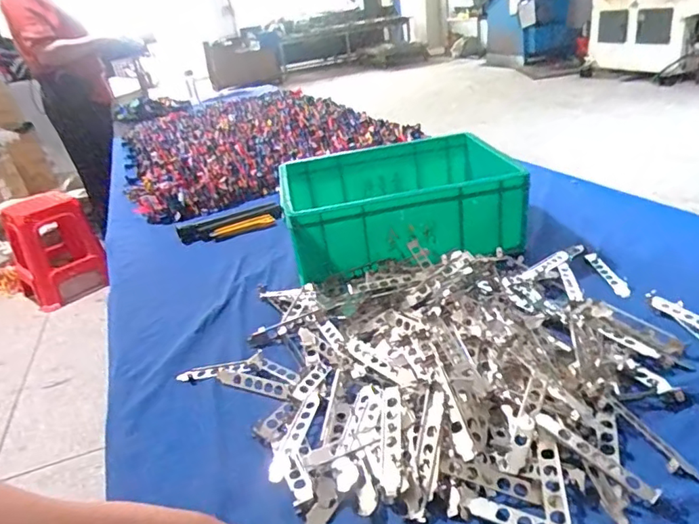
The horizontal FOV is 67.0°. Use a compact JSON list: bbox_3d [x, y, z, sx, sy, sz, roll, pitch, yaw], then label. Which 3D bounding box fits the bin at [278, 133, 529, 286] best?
[{"bbox_3d":[0.085,-0.114,1.010,0.400,0.127,0.320,-11,28,-7],"label":"bin"}]

